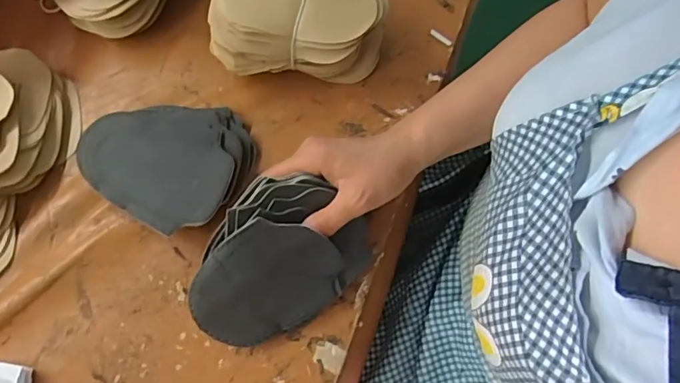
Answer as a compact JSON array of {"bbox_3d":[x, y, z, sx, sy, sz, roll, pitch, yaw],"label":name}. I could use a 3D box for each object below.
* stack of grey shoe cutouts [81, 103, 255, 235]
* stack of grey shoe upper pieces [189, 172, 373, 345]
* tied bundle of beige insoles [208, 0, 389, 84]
[{"bbox_3d":[-0.151,-0.034,0.443,0.132,0.028,0.120,31,75,8],"label":"stack of grey shoe cutouts"},{"bbox_3d":[-0.050,0.060,0.389,0.147,0.039,0.117,-42,110,-1],"label":"stack of grey shoe upper pieces"},{"bbox_3d":[-0.037,-0.162,0.458,0.151,0.082,0.111,-1,73,-1],"label":"tied bundle of beige insoles"}]

